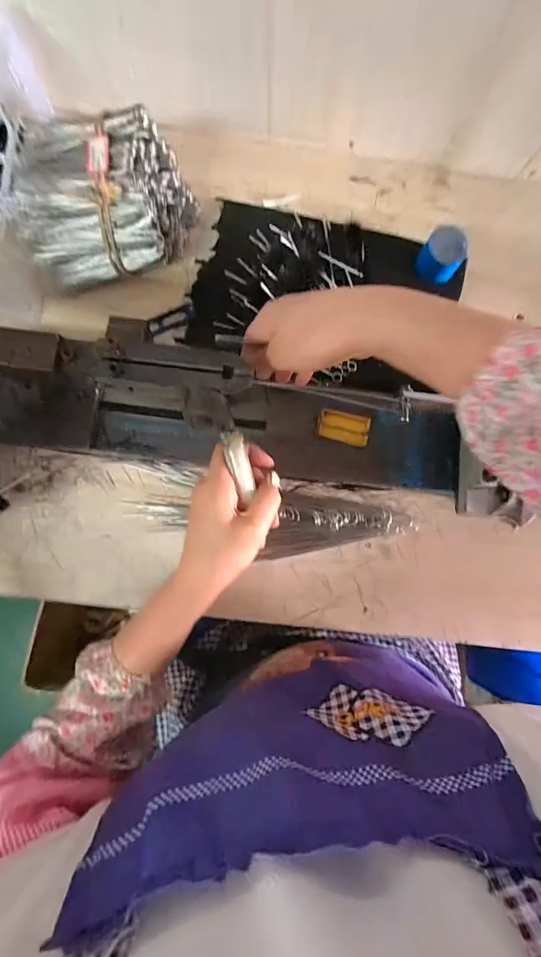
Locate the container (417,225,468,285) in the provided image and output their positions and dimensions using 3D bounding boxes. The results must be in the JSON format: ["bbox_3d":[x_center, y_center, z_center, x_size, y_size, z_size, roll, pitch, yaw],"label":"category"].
[{"bbox_3d":[0.205,-0.266,0.450,0.050,0.053,0.048,41,82,3],"label":"container"}]

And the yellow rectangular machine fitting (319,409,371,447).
[{"bbox_3d":[0.076,-0.052,0.392,0.052,0.006,0.029,10,81,-1],"label":"yellow rectangular machine fitting"}]

